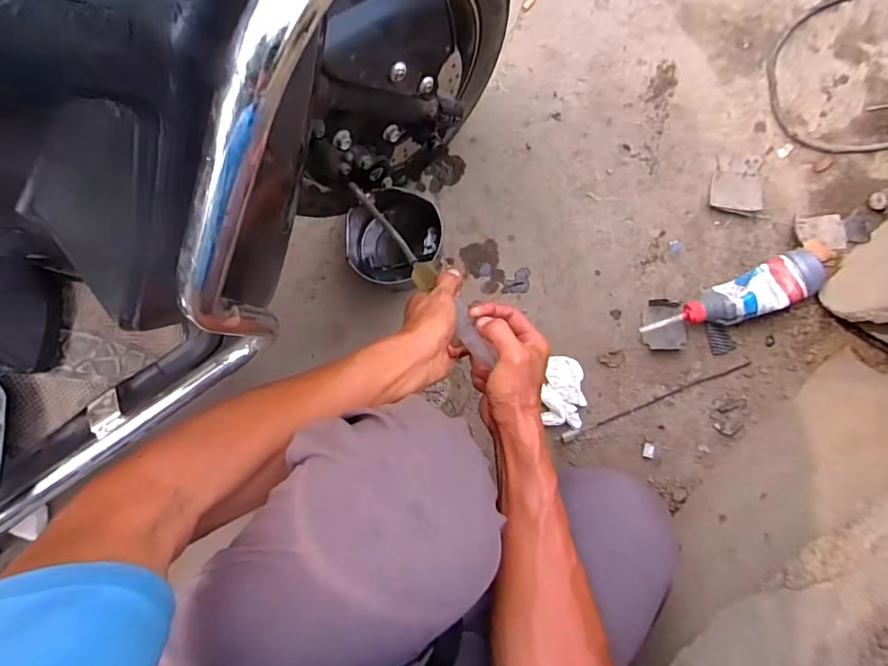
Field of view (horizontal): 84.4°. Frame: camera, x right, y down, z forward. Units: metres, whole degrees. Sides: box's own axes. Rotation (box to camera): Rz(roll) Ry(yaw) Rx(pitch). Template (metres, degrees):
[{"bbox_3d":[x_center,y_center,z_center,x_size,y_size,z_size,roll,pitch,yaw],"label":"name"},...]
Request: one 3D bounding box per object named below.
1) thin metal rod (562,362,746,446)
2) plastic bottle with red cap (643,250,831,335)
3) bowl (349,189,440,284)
[{"bbox_3d":[0.310,0.102,0.726,0.284,0.014,0.013,-24,86,7],"label":"thin metal rod"},{"bbox_3d":[0.402,-0.041,0.688,0.237,0.067,0.065,-26,86,7],"label":"plastic bottle with red cap"},{"bbox_3d":[-0.079,-0.146,0.736,0.137,0.070,0.134,0,89,8],"label":"bowl"}]

